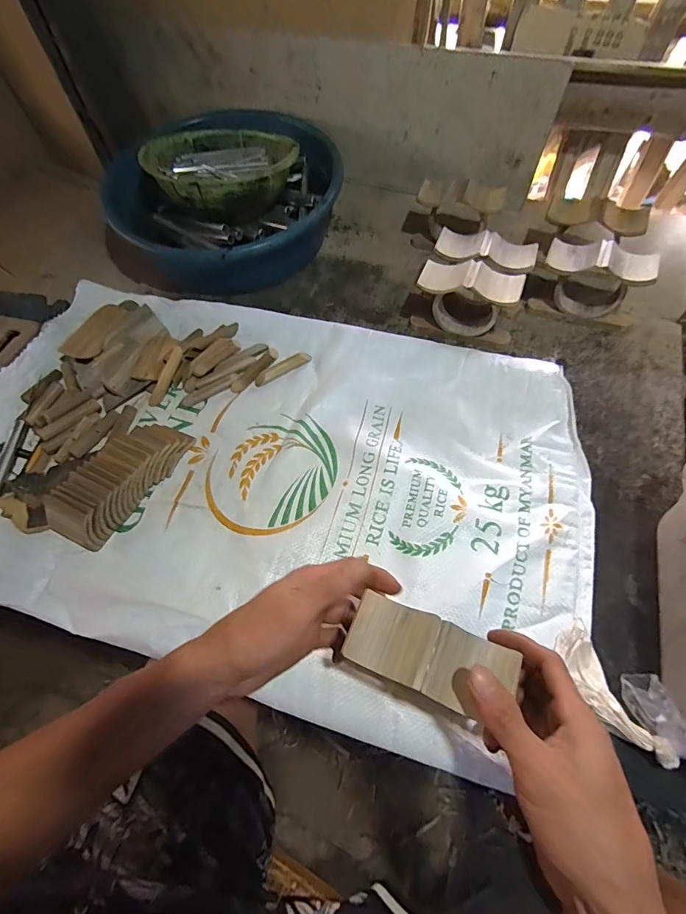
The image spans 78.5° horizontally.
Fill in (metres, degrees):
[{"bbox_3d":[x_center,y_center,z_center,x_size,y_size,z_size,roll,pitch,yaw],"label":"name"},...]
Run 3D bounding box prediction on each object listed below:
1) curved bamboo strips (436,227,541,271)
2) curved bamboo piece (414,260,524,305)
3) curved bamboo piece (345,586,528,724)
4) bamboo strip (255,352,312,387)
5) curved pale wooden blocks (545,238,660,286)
[{"bbox_3d":[0.179,-0.262,0.525,0.121,0.013,0.056,18,62,13],"label":"curved bamboo strips"},{"bbox_3d":[0.152,-0.210,0.498,0.117,0.017,0.047,21,68,11],"label":"curved bamboo piece"},{"bbox_3d":[0.062,0.139,0.297,0.116,0.011,0.055,13,61,15],"label":"curved bamboo piece"},{"bbox_3d":[-0.079,-0.115,0.546,0.079,0.005,0.017,-31,63,-14],"label":"bamboo strip"},{"bbox_3d":[0.309,-0.236,0.501,0.118,0.019,0.046,25,68,13],"label":"curved pale wooden blocks"}]

